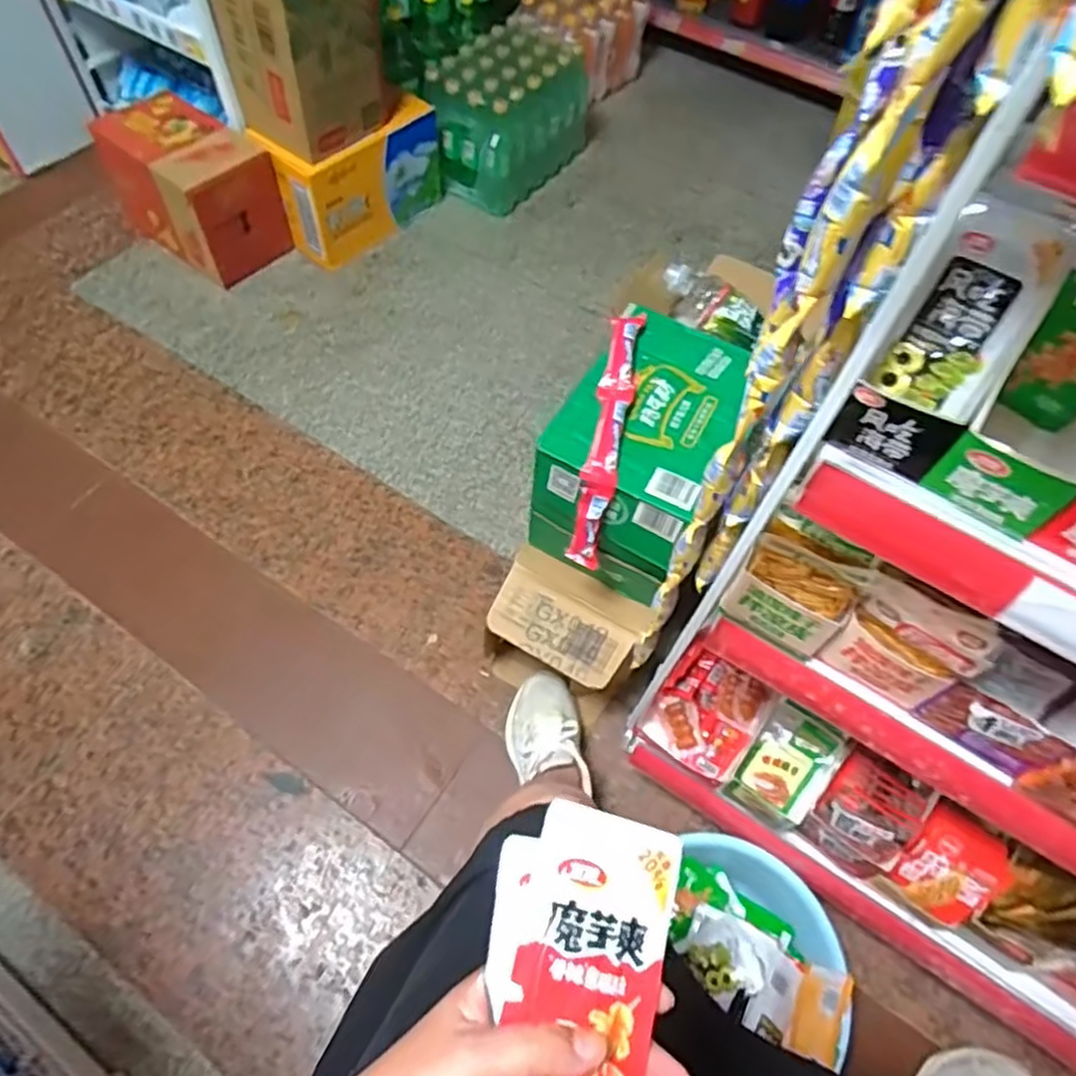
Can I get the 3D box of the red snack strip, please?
[{"bbox_3d":[0.080,-0.121,0.797,0.038,0.096,0.295,11,81,4],"label":"red snack strip"}]

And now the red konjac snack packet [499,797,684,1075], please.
[{"bbox_3d":[0.021,0.209,0.321,0.068,0.011,0.154,12,69,5],"label":"red konjac snack packet"}]

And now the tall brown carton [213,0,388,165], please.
[{"bbox_3d":[-0.406,-0.914,1.197,0.187,0.360,0.229,39,65,18],"label":"tall brown carton"}]

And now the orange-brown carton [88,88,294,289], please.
[{"bbox_3d":[-0.710,-0.724,1.445,0.333,0.221,0.214,37,65,17],"label":"orange-brown carton"}]

